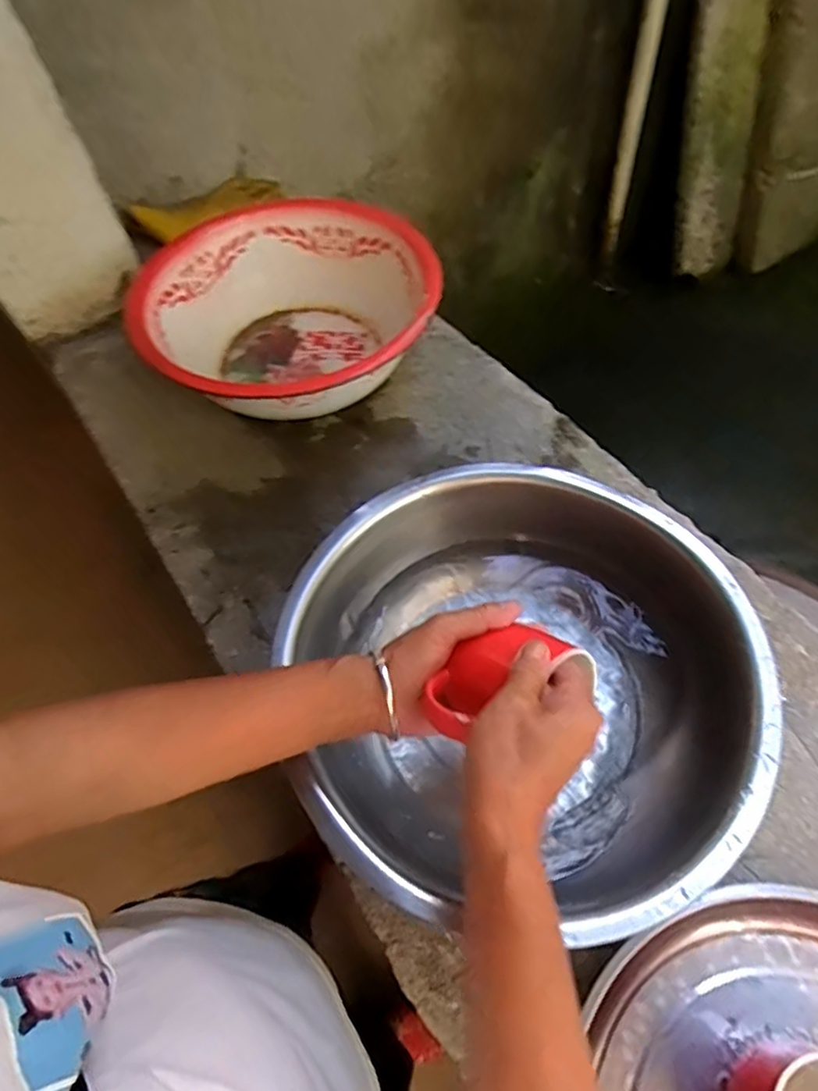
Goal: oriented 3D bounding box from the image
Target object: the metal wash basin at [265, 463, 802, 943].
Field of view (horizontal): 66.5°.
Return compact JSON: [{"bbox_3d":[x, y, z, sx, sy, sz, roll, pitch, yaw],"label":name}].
[{"bbox_3d":[0.086,0.104,0.516,0.348,0.133,0.329,-2,60,3],"label":"metal wash basin"}]

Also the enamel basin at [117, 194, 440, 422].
[{"bbox_3d":[-0.146,-0.282,0.764,0.332,0.120,0.368,-26,62,-11],"label":"enamel basin"}]

